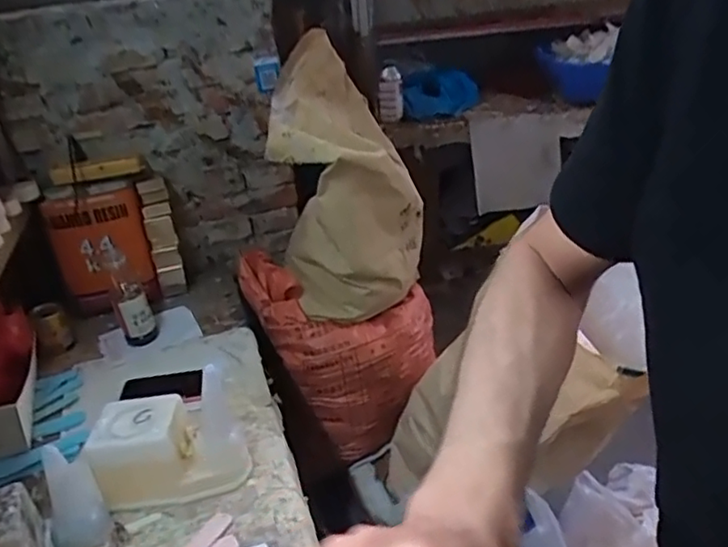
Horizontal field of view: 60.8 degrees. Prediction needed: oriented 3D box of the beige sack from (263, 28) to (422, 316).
[{"bbox_3d":[-0.030,-0.189,1.384,0.310,0.517,0.415,-4,30,-1],"label":"beige sack"}]

